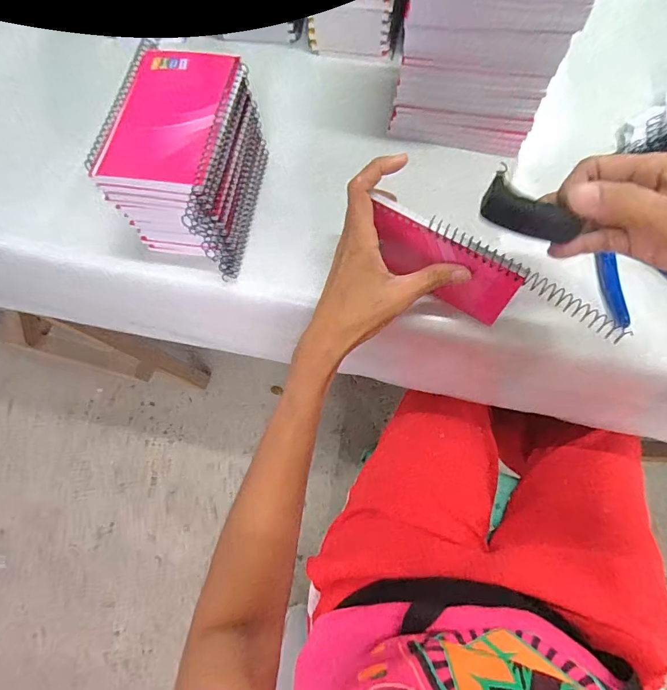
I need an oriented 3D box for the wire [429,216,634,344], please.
[{"bbox_3d":[0.132,-0.048,0.294,0.148,0.008,0.013,35,75,11],"label":"wire"}]

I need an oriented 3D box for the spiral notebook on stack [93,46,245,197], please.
[{"bbox_3d":[-0.121,-0.172,0.322,0.078,0.012,0.128,11,72,6],"label":"spiral notebook on stack"}]

